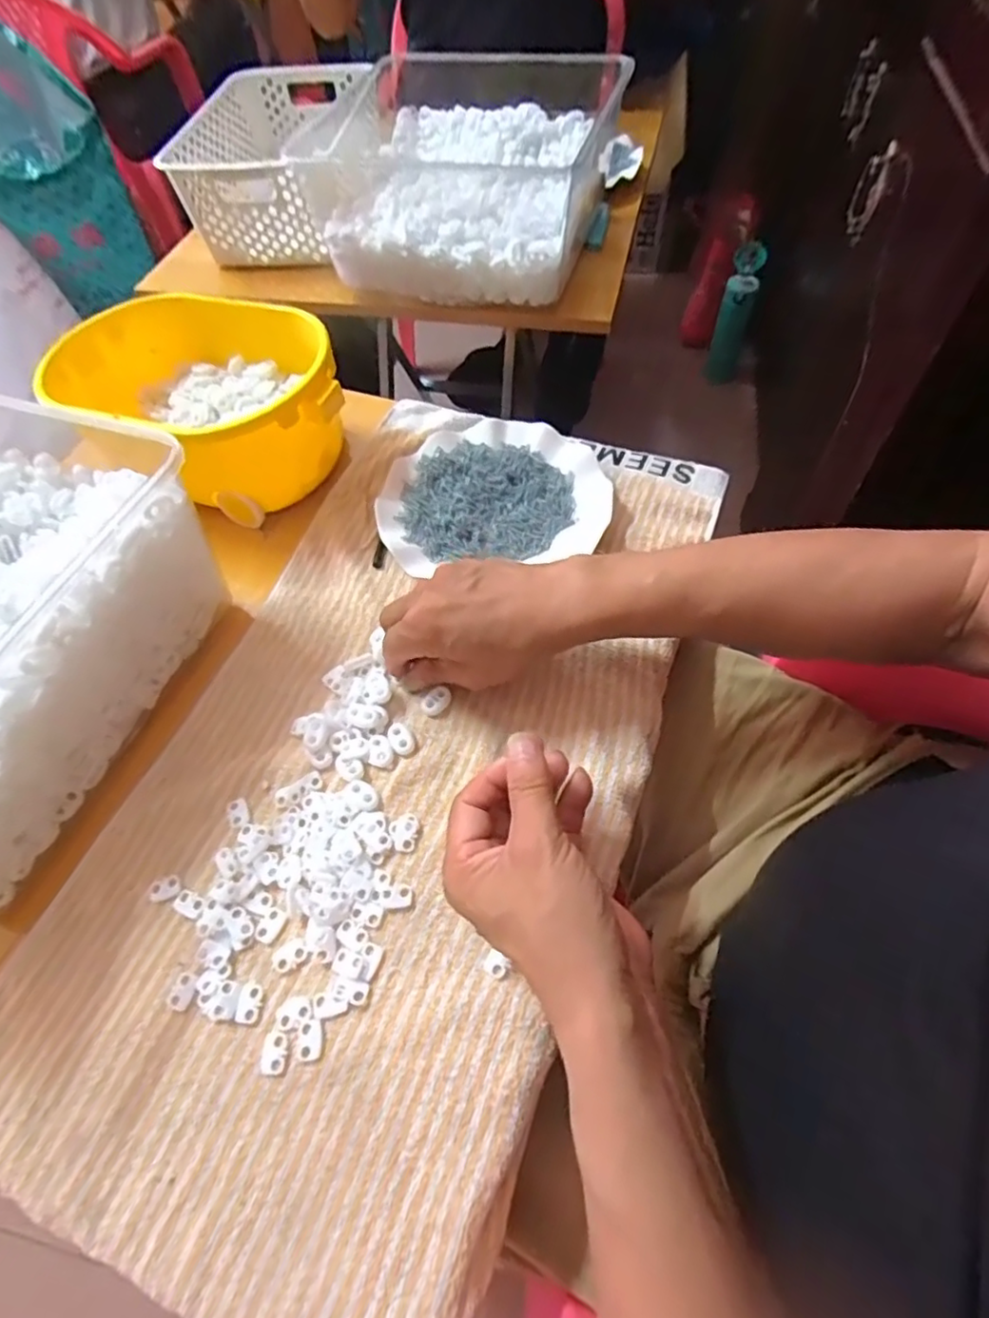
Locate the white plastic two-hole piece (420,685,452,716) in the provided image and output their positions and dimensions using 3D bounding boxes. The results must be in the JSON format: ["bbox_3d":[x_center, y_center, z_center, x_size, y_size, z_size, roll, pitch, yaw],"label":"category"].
[{"bbox_3d":[-0.040,0.029,0.411,0.022,0.007,0.015,-32,61,-15],"label":"white plastic two-hole piece"}]

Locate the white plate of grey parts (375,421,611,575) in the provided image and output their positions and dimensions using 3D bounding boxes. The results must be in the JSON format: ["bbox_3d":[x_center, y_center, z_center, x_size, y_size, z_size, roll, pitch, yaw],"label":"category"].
[{"bbox_3d":[-0.004,-0.141,0.500,0.181,0.021,0.150,-11,58,-2],"label":"white plate of grey parts"}]

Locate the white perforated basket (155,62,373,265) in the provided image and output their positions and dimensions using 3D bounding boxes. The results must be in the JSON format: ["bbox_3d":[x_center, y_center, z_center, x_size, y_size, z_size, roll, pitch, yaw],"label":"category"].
[{"bbox_3d":[-0.280,-0.637,0.774,0.189,0.102,0.319,3,59,7],"label":"white perforated basket"}]

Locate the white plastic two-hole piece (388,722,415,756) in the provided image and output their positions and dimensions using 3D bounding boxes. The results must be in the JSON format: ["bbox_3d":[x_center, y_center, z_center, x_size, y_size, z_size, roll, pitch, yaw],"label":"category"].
[{"bbox_3d":[-0.062,0.053,0.399,0.014,0.004,0.023,-23,59,-9],"label":"white plastic two-hole piece"}]

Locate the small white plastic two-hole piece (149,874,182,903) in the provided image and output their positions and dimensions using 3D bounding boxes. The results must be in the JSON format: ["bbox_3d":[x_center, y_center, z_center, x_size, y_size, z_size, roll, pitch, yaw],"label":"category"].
[{"bbox_3d":[-0.198,0.137,0.360,0.020,0.004,0.013,-19,59,-7],"label":"small white plastic two-hole piece"}]

